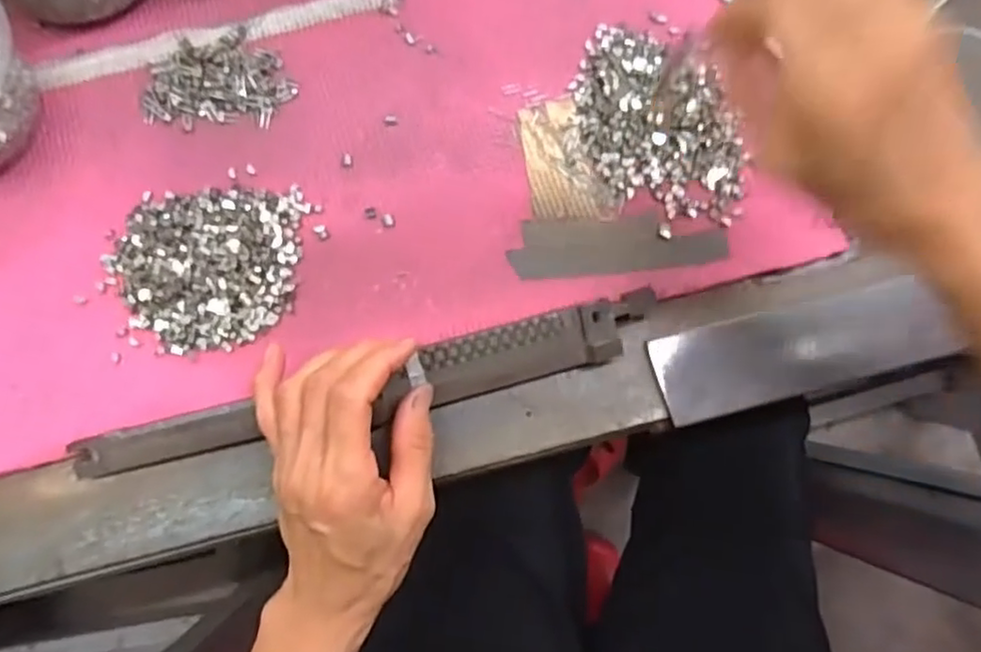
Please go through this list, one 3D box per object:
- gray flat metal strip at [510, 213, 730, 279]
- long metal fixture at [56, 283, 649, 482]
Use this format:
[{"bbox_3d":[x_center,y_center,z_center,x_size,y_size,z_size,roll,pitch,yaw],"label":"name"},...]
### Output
[{"bbox_3d":[0.074,-0.046,0.379,0.122,0.004,0.034,-4,75,-2],"label":"gray flat metal strip"},{"bbox_3d":[-0.058,0.034,0.356,0.314,0.024,0.031,-14,79,-5],"label":"long metal fixture"}]

